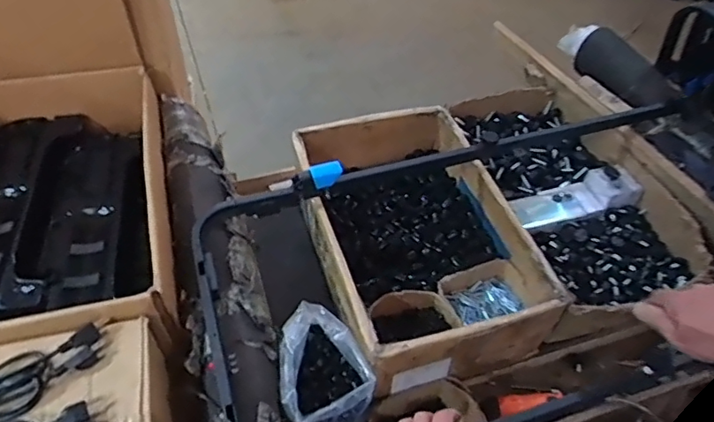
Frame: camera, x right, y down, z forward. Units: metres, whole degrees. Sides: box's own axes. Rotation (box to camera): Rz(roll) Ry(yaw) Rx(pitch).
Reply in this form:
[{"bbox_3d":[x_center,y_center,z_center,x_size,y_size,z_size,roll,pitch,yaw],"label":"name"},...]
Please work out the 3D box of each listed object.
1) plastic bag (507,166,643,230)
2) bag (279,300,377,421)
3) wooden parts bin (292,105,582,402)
[{"bbox_3d":[0.448,-0.024,1.160,0.273,0.061,0.106,-16,51,0],"label":"plastic bag"},{"bbox_3d":[-0.062,0.248,0.863,0.135,0.102,0.175,-20,53,-18],"label":"bag"},{"bbox_3d":[0.105,0.037,1.066,0.359,0.161,0.539,-14,51,-14],"label":"wooden parts bin"}]

